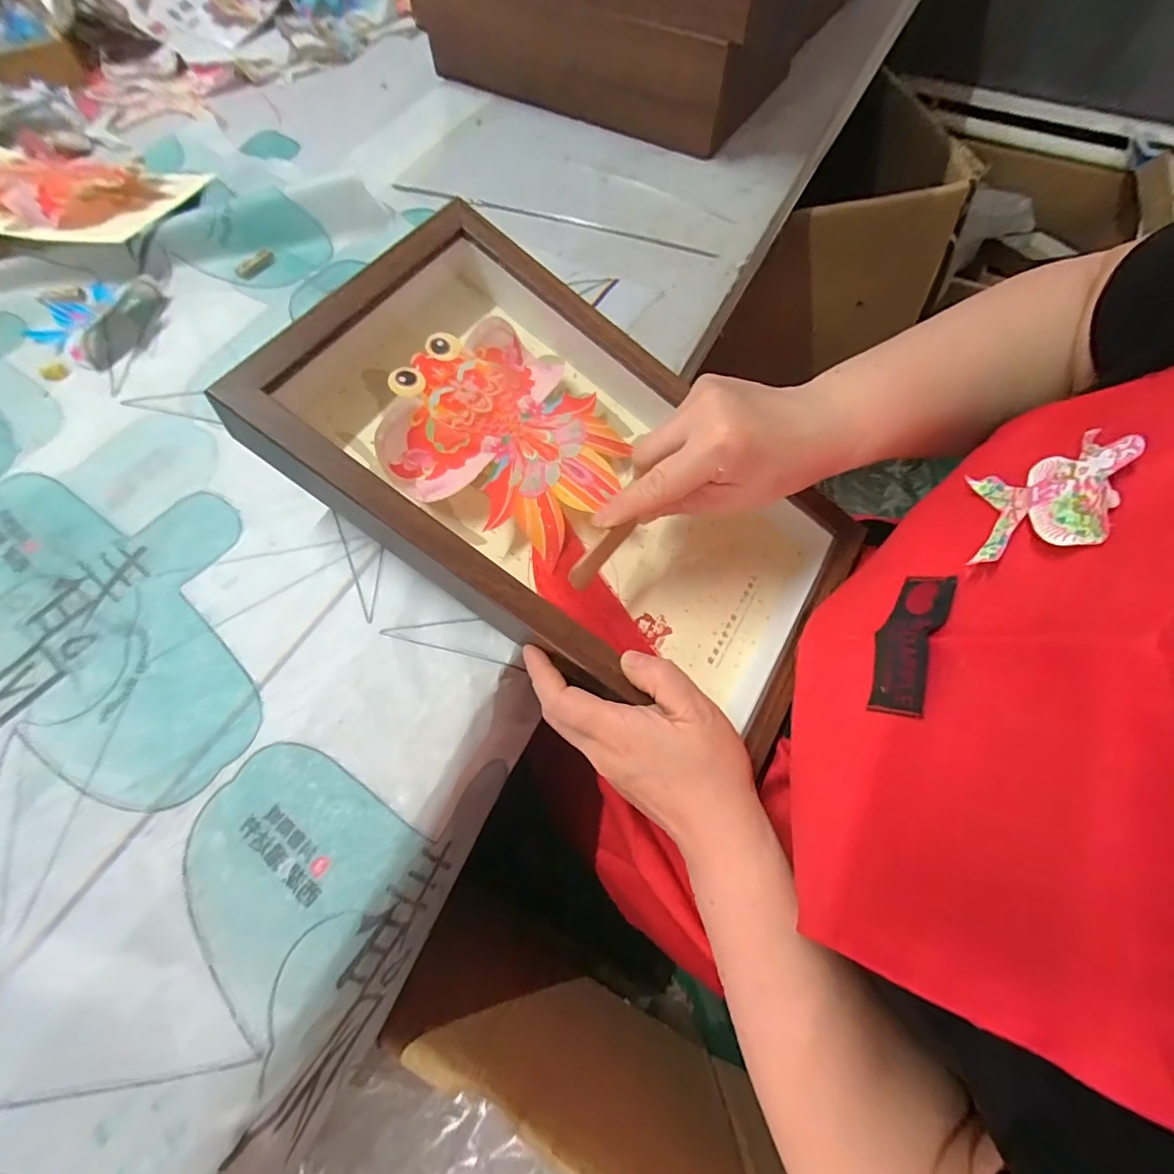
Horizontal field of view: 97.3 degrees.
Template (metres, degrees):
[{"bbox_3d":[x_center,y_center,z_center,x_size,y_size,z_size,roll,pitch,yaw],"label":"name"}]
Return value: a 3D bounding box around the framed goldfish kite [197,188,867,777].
[{"bbox_3d":[-0.005,-0.060,0.321,0.349,0.063,0.206,36,64,-8],"label":"framed goldfish kite"}]

